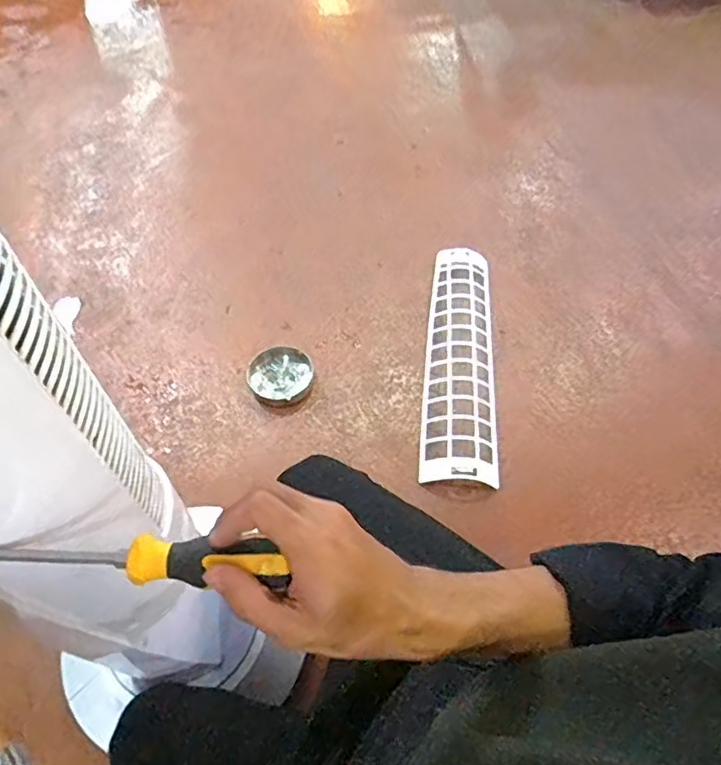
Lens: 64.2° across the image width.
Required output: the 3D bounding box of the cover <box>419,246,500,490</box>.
[{"bbox_3d":[0.189,-0.058,1.108,0.128,0.033,0.530,5,57,2],"label":"cover"}]

